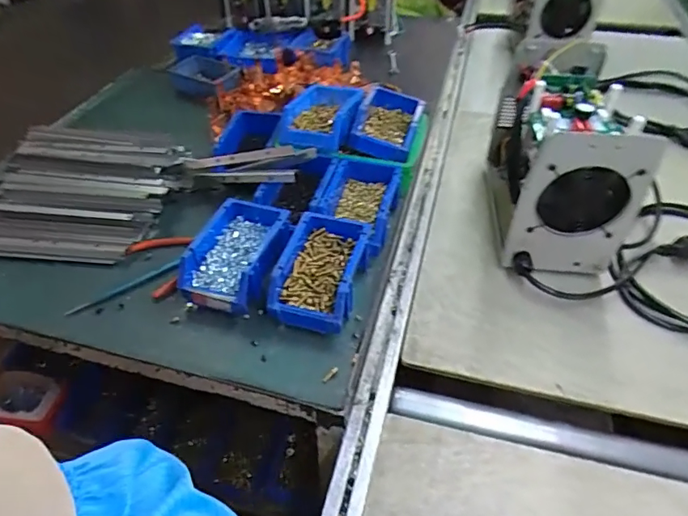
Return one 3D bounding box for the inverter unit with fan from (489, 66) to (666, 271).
[{"bbox_3d":[0.315,-0.124,0.724,0.150,0.236,0.212,2,44,3],"label":"inverter unit with fan"}]

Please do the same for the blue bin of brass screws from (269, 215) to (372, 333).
[{"bbox_3d":[-0.029,0.016,0.674,0.108,0.069,0.167,8,44,9],"label":"blue bin of brass screws"}]

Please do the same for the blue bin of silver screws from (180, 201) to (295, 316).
[{"bbox_3d":[-0.151,-0.002,0.697,0.119,0.067,0.164,9,44,10],"label":"blue bin of silver screws"}]

